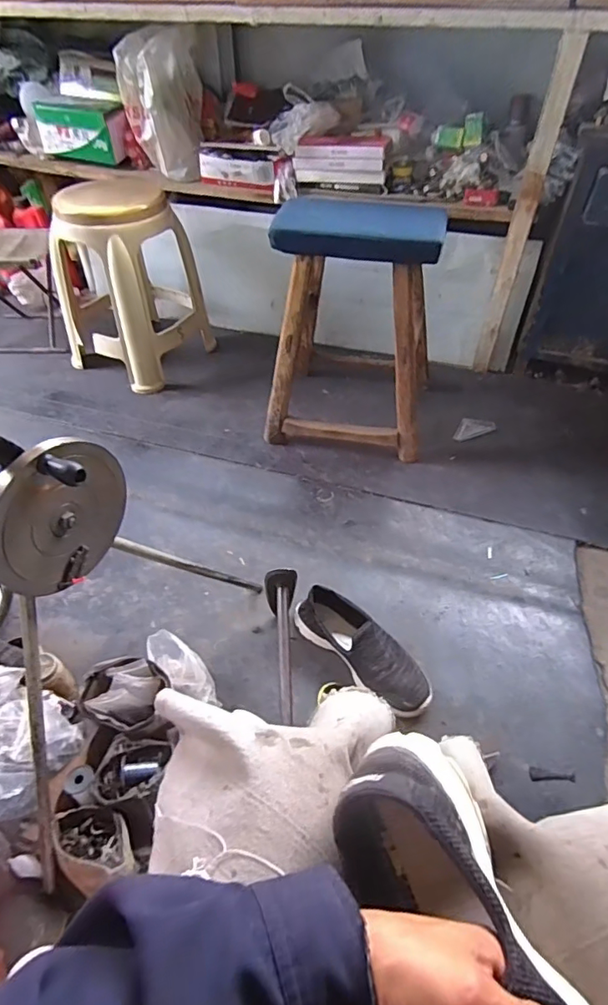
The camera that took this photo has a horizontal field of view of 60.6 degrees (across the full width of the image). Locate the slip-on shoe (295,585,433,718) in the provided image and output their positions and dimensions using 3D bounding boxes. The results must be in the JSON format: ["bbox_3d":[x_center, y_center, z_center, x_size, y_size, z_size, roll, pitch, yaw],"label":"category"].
[{"bbox_3d":[0.103,0.247,0.886,0.097,0.085,0.263,-35,57,-28],"label":"slip-on shoe"}]

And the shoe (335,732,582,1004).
[{"bbox_3d":[0.099,0.266,0.296,0.097,0.083,0.260,-14,46,-14],"label":"shoe"}]

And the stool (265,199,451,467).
[{"bbox_3d":[0.129,-0.407,1.202,0.358,0.467,0.359,11,49,9],"label":"stool"}]

